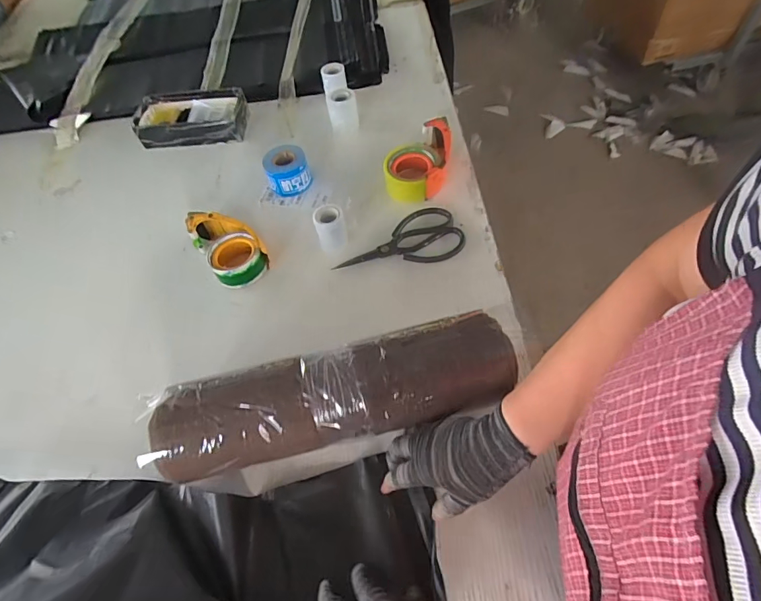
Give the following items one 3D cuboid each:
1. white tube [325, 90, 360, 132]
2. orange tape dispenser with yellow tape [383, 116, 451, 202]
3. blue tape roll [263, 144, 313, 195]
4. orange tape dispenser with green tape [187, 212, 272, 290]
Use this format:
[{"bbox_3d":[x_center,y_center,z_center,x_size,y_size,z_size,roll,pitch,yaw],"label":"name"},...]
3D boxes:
[{"bbox_3d":[-0.075,-0.381,0.886,0.059,0.060,0.053,-9,57,1],"label":"white tube"},{"bbox_3d":[0.067,-0.244,0.788,0.112,0.071,0.153,2,58,8],"label":"orange tape dispenser with yellow tape"},{"bbox_3d":[-0.169,-0.237,0.805,0.075,0.049,0.076,-21,58,-6],"label":"blue tape roll"},{"bbox_3d":[-0.246,-0.090,0.717,0.088,0.048,0.148,-34,60,-14],"label":"orange tape dispenser with green tape"}]

